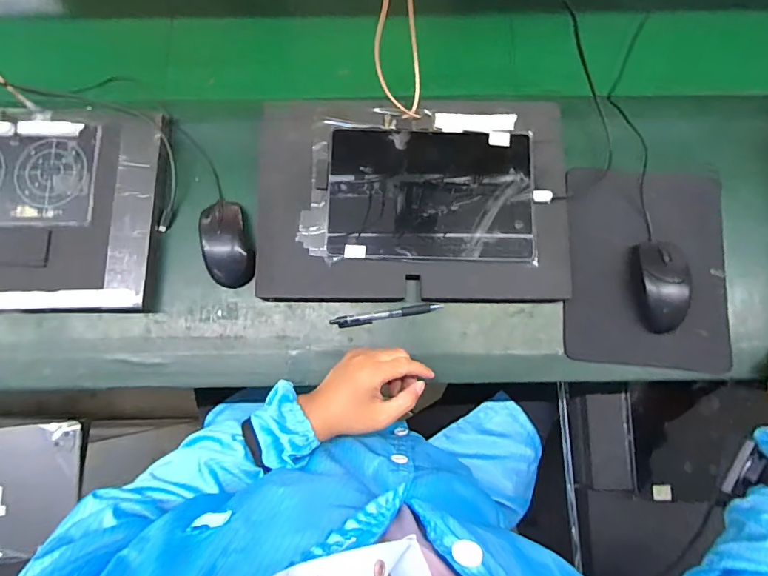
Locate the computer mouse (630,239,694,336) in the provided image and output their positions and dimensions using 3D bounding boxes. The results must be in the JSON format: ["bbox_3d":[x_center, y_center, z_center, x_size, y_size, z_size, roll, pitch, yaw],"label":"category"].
[{"bbox_3d":[0.348,-0.002,0.542,0.063,0.033,0.116,2,78,0],"label":"computer mouse"}]

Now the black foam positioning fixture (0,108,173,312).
[{"bbox_3d":[-0.477,-0.101,0.547,0.376,0.035,0.261,0,76,0],"label":"black foam positioning fixture"}]

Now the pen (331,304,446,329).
[{"bbox_3d":[0.004,0.034,0.547,0.139,0.008,0.014,-9,78,-2],"label":"pen"}]

